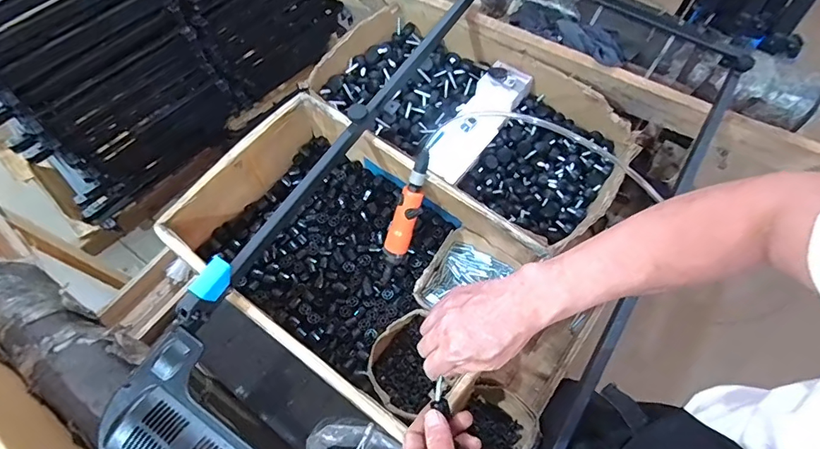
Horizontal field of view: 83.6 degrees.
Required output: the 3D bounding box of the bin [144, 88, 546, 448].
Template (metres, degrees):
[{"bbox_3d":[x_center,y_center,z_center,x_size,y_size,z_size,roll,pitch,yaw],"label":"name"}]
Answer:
[{"bbox_3d":[-0.104,0.048,0.768,0.502,0.157,0.350,36,71,15],"label":"bin"}]

